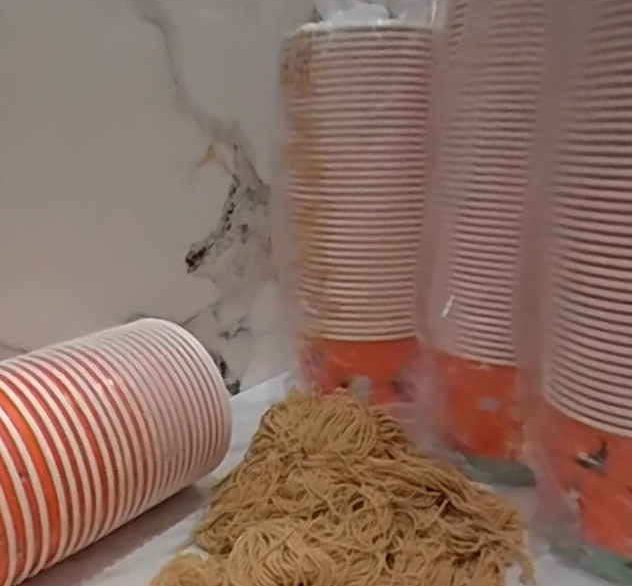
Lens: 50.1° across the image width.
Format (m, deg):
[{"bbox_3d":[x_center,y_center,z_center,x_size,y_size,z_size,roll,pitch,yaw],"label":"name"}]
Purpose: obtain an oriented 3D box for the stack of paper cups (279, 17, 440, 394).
[{"bbox_3d":[0.033,-0.078,0.686,0.113,0.356,0.131,-6,15,-25],"label":"stack of paper cups"}]

